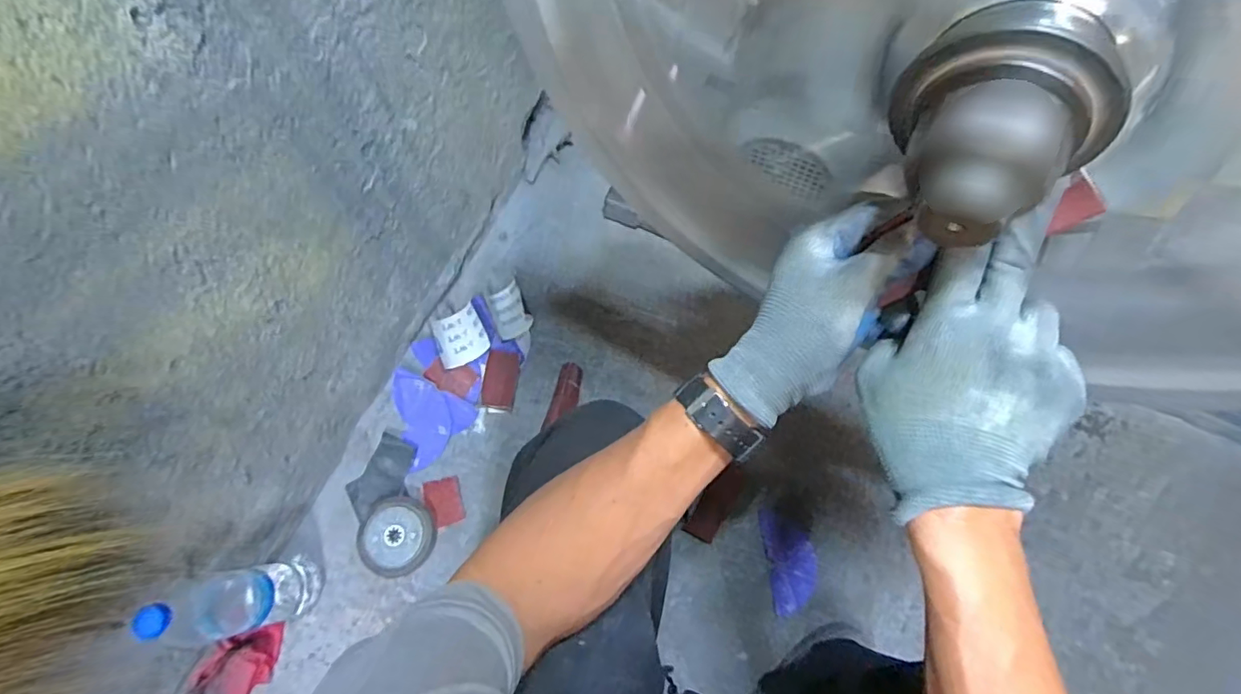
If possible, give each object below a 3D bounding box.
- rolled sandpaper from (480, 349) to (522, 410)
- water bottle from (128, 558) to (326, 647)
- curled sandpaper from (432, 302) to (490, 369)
[{"bbox_3d":[-0.199,0.056,0.920,0.054,0.010,0.100,8,72,2],"label":"rolled sandpaper"},{"bbox_3d":[-0.485,0.317,0.692,0.083,0.287,0.080,-9,72,-4],"label":"water bottle"},{"bbox_3d":[-0.264,-0.016,0.915,0.080,0.034,0.092,-26,74,-9],"label":"curled sandpaper"}]

